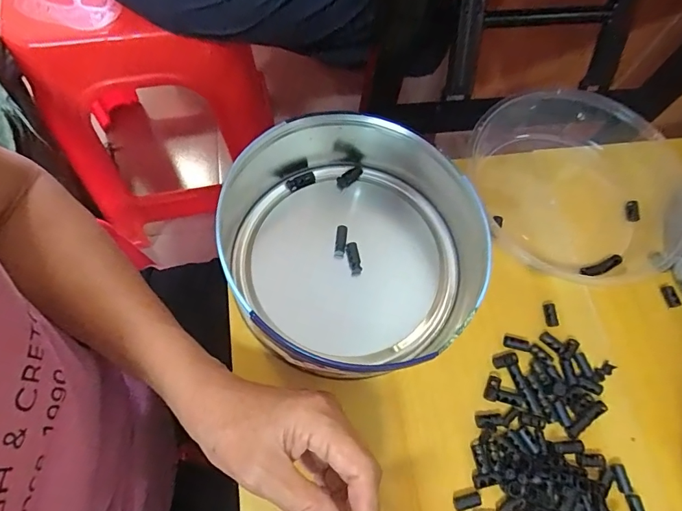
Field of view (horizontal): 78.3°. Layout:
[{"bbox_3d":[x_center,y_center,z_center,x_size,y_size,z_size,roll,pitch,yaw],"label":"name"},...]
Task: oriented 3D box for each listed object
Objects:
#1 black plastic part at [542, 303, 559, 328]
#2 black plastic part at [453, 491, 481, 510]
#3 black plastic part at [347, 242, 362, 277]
[{"bbox_3d":[0.174,0.049,0.348,0.009,0.004,0.021,-2,70,-2],"label":"black plastic part"},{"bbox_3d":[0.088,0.172,0.293,0.018,0.004,0.009,-14,71,-7],"label":"black plastic part"},{"bbox_3d":[0.011,0.003,0.350,0.009,0.010,0.028,-8,69,-7],"label":"black plastic part"}]

